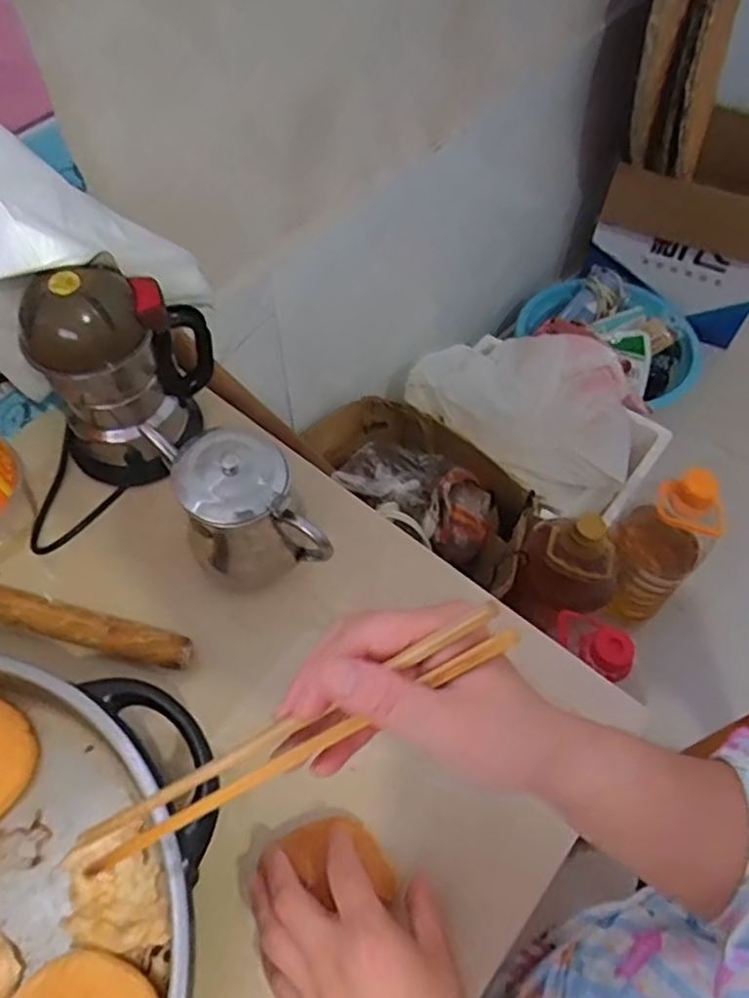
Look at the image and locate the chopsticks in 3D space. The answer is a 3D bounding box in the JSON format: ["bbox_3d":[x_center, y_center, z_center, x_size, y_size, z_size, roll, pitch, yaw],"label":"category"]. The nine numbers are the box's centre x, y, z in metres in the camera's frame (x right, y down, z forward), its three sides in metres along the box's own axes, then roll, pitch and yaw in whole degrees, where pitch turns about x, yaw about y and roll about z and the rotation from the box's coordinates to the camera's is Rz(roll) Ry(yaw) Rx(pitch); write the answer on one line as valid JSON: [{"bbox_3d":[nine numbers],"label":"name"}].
[{"bbox_3d":[-0.045,0.114,0.301,0.241,0.016,0.020,-33,60,15],"label":"chopsticks"}]

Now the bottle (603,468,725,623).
[{"bbox_3d":[0.484,0.072,1.136,0.147,0.321,0.161,0,59,0],"label":"bottle"}]

